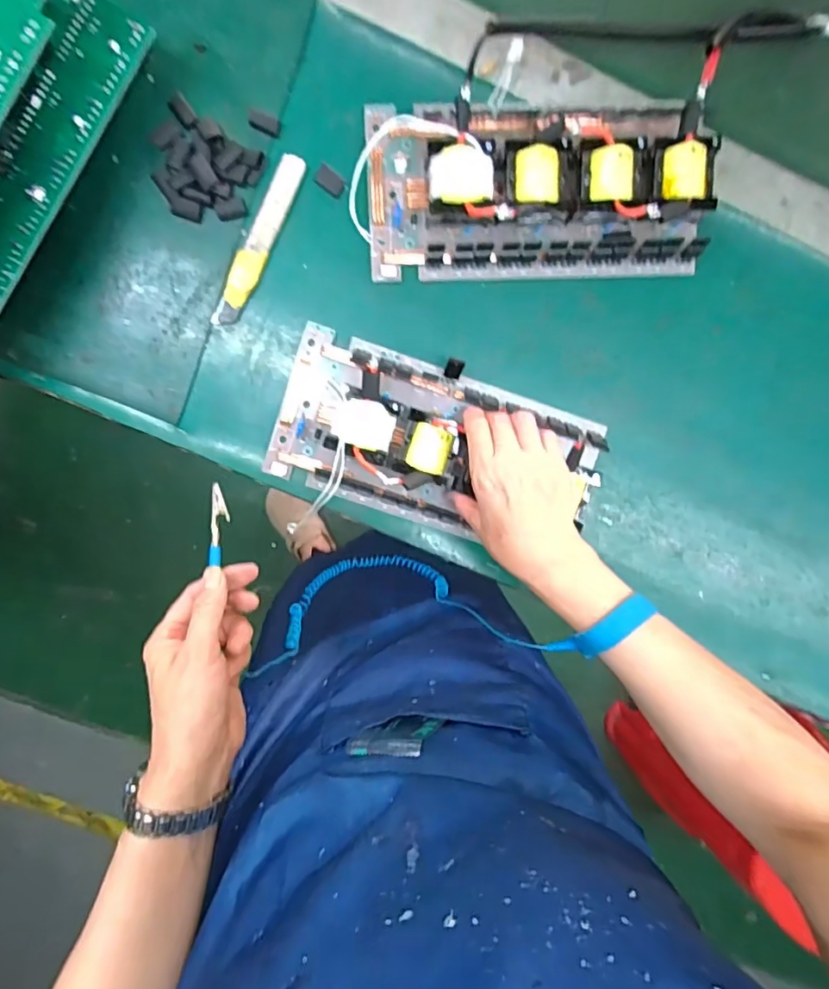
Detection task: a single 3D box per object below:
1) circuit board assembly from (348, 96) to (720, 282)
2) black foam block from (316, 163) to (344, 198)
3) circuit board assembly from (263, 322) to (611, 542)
[{"bbox_3d":[0.099,-0.261,0.456,0.297,0.049,0.147,-1,98,-2],"label":"circuit board assembly"},{"bbox_3d":[-0.071,-0.265,0.466,0.026,0.004,0.017,37,95,-7],"label":"black foam block"},{"bbox_3d":[0.020,-0.040,0.486,0.282,0.054,0.141,18,97,-5],"label":"circuit board assembly"}]

